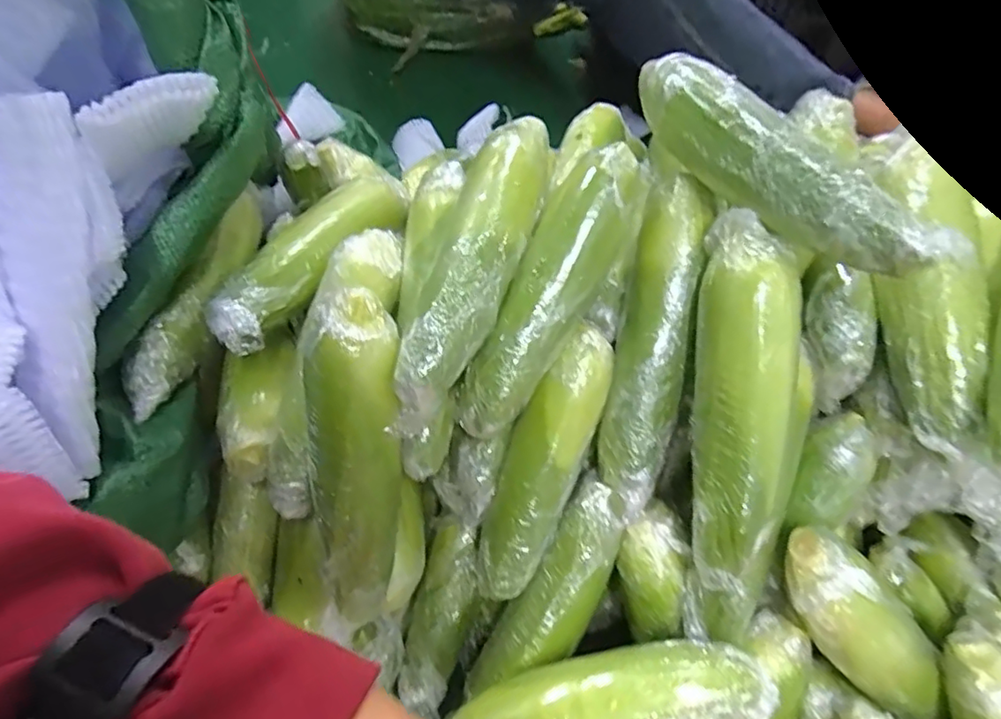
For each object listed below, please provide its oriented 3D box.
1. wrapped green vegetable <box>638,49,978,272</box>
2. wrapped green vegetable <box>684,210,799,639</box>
[{"bbox_3d":[0.156,-0.114,0.356,0.048,0.058,0.217,-27,62,-21],"label":"wrapped green vegetable"},{"bbox_3d":[0.151,0.049,0.360,0.063,0.050,0.270,1,97,-4],"label":"wrapped green vegetable"}]

